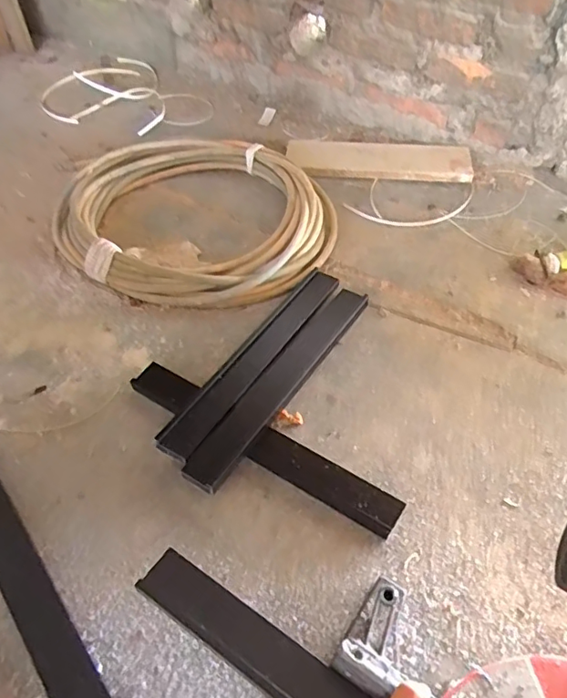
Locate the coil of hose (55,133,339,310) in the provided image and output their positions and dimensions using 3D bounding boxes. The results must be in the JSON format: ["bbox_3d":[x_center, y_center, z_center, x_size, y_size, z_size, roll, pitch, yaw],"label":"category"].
[{"bbox_3d":[-0.151,-0.240,0.981,0.488,0.059,0.415,12,51,11],"label":"coil of hose"}]

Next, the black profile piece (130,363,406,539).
[{"bbox_3d":[-0.032,0.115,0.693,0.376,0.019,0.050,25,55,20],"label":"black profile piece"}]

